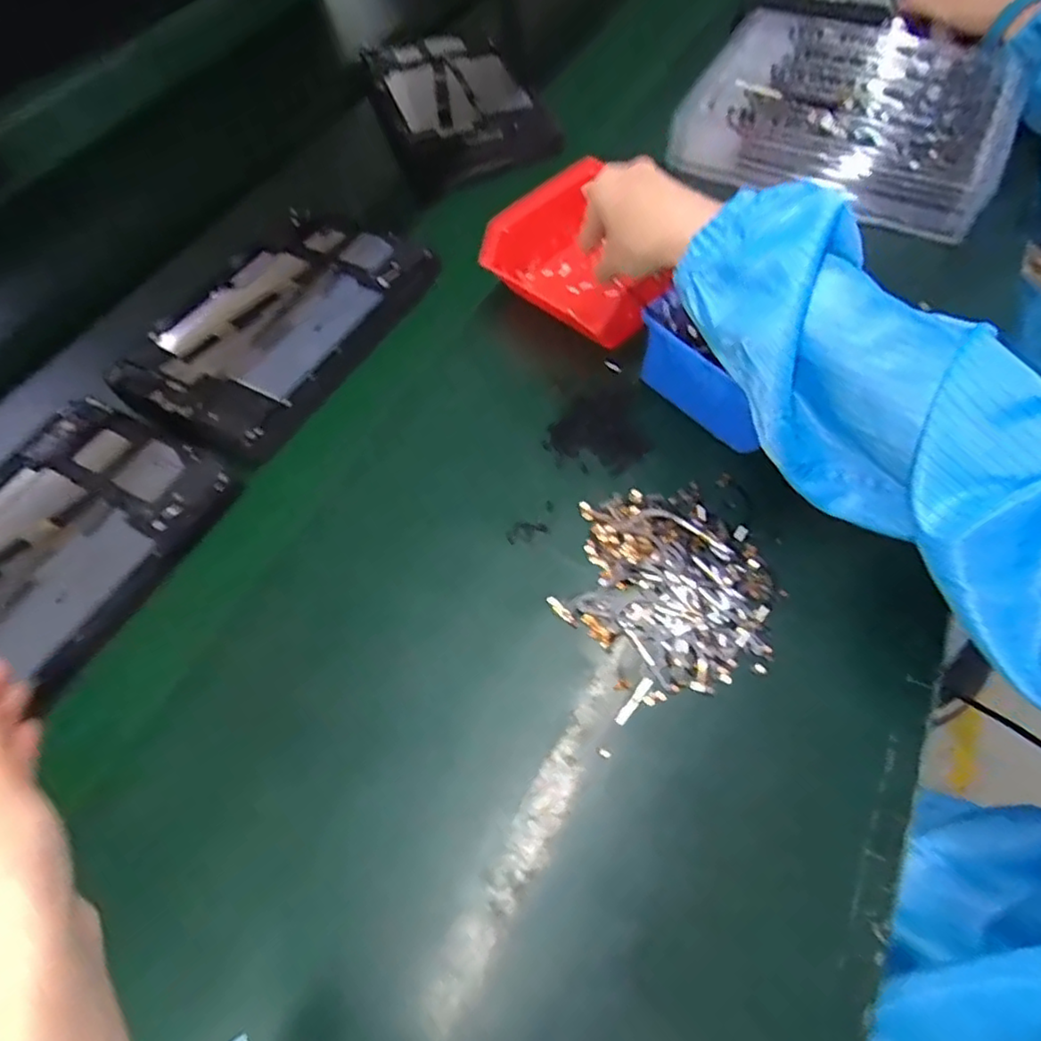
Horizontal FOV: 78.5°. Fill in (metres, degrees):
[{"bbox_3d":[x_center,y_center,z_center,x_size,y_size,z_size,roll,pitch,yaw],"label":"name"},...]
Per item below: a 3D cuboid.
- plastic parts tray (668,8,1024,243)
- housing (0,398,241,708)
[{"bbox_3d":[0.317,-0.398,0.618,0.276,0.053,0.269,26,63,17],"label":"plastic parts tray"},{"bbox_3d":[-0.312,0.030,0.402,0.160,0.008,0.238,25,63,17],"label":"housing"}]

